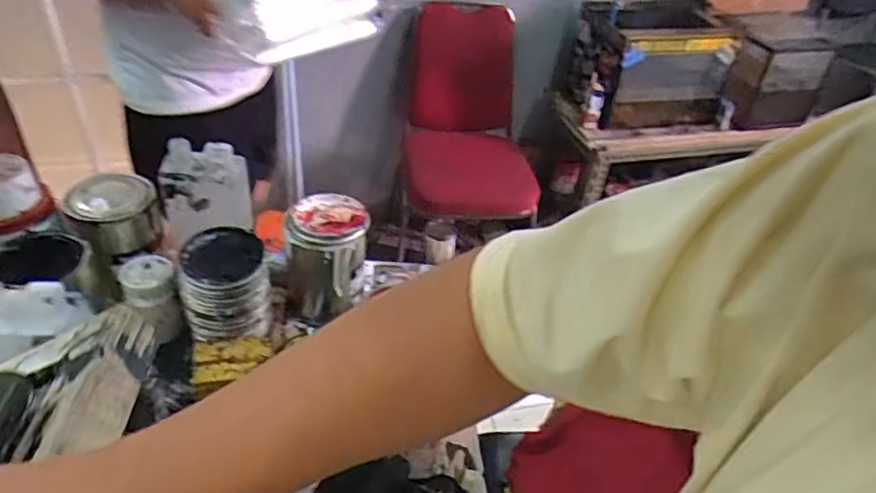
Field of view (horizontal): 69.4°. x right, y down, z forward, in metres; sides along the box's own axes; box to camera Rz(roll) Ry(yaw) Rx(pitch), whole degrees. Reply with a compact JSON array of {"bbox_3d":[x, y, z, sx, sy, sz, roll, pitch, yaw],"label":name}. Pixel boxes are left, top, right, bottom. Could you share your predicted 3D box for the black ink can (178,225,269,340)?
[{"bbox_3d":[-0.271,0.048,0.796,0.101,0.112,0.098,-9,40,-19],"label":"black ink can"}]

